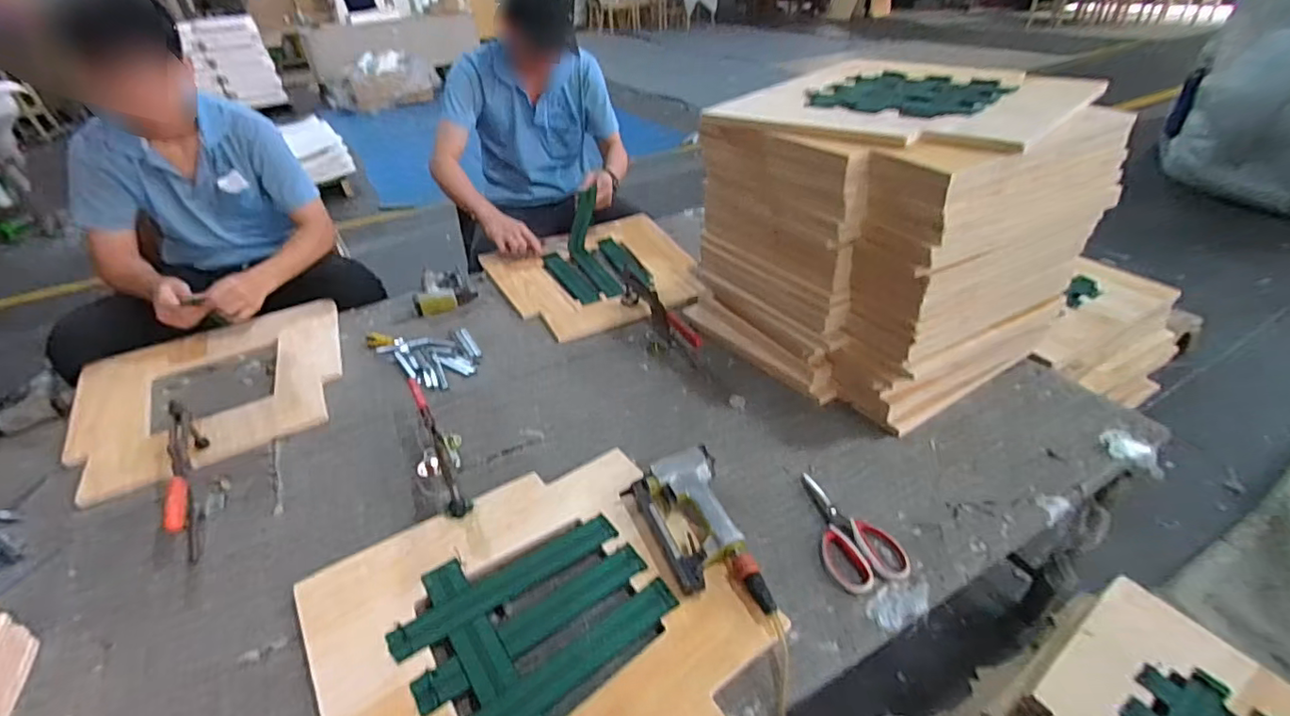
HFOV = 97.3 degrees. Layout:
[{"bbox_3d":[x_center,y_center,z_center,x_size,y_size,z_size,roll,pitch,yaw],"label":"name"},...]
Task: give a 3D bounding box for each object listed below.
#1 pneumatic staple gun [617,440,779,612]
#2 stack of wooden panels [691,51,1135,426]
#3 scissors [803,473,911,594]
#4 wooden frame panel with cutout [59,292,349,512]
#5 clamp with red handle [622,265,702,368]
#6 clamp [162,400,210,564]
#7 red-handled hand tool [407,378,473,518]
[{"bbox_3d":[0.061,0.234,0.752,0.131,0.055,0.251,-11,37,-8],"label":"pneumatic staple gun"},{"bbox_3d":[0.414,-0.217,1.008,0.437,0.446,0.505,-25,42,-25],"label":"stack of wooden panels"},{"bbox_3d":[0.273,0.228,0.772,0.099,0.022,0.177,-13,38,-11],"label":"scissors"},{"bbox_3d":[-0.861,0.047,1.147,0.470,0.021,0.495,-24,41,-24],"label":"wooden frame panel with cutout"},{"bbox_3d":[0.036,-0.085,1.152,0.034,0.098,0.313,-22,40,-21],"label":"clamp with red handle"},{"bbox_3d":[-0.712,0.174,0.883,0.028,0.104,0.278,-22,40,-21],"label":"clamp"},{"bbox_3d":[-0.333,0.130,0.892,0.033,0.099,0.274,-22,40,-22],"label":"red-handled hand tool"}]

